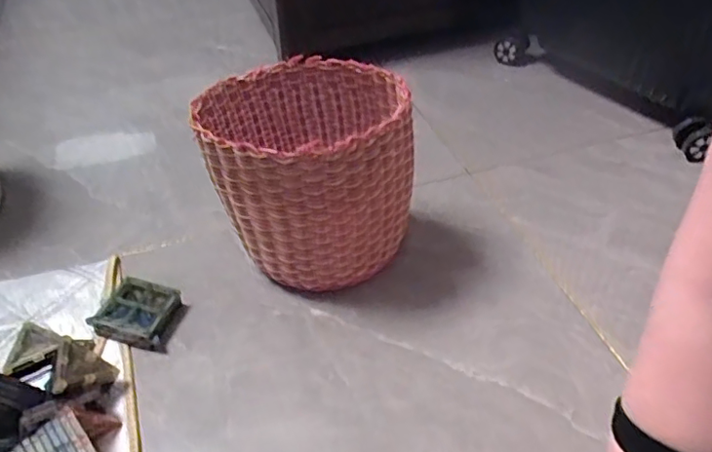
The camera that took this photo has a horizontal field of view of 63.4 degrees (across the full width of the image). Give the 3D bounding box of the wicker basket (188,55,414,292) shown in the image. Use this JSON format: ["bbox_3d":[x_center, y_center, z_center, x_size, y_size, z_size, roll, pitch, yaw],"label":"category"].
[{"bbox_3d":[-0.057,-0.054,0.711,0.226,0.235,0.195,-13,44,-13],"label":"wicker basket"}]

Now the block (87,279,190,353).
[{"bbox_3d":[-0.258,0.104,0.692,0.091,0.030,0.080,10,44,12],"label":"block"}]

